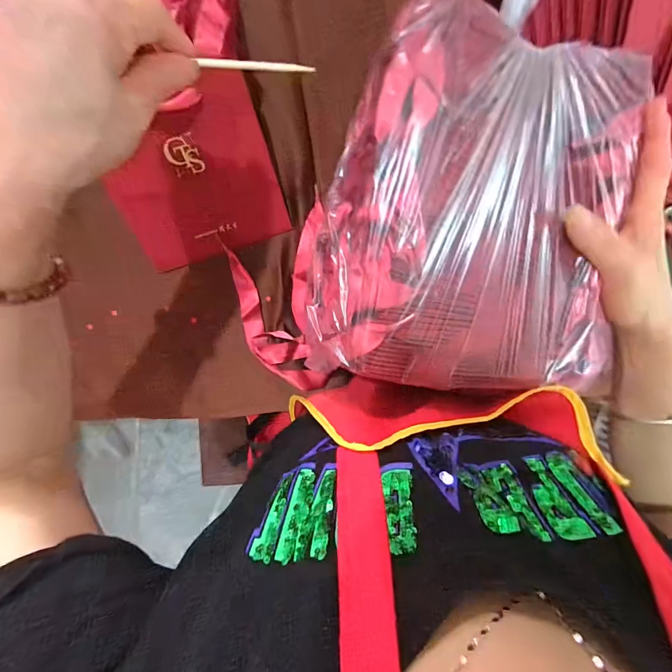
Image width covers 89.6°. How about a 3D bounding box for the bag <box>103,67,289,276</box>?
[{"bbox_3d":[-0.127,-0.140,0.307,0.143,0.012,0.130,-21,127,-4],"label":"bag"}]

